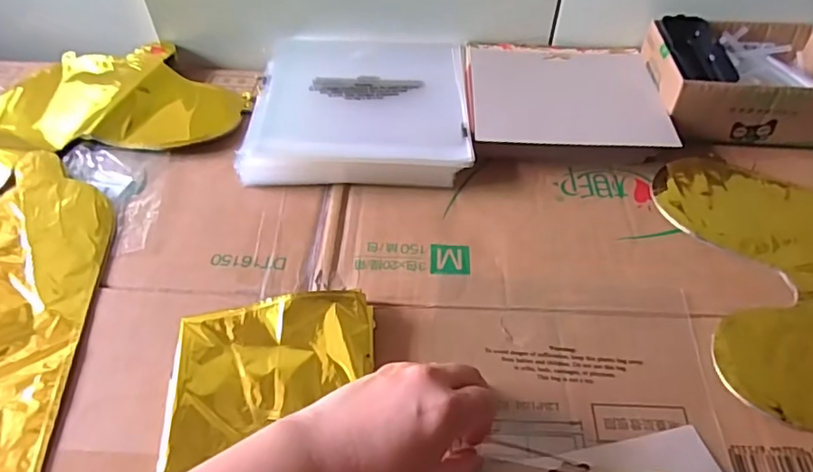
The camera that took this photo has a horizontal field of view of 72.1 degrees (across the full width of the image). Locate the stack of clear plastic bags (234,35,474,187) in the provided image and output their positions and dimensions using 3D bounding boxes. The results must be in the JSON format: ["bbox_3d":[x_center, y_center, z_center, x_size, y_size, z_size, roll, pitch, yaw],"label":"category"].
[{"bbox_3d":[-0.048,-0.140,0.590,0.220,0.036,0.231,0,48,-1],"label":"stack of clear plastic bags"}]

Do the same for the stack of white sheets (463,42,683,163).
[{"bbox_3d":[0.159,-0.143,0.581,0.188,0.037,0.168,3,48,1],"label":"stack of white sheets"}]

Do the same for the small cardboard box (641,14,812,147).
[{"bbox_3d":[0.350,-0.162,0.585,0.181,0.072,0.131,0,48,-1],"label":"small cardboard box"}]

